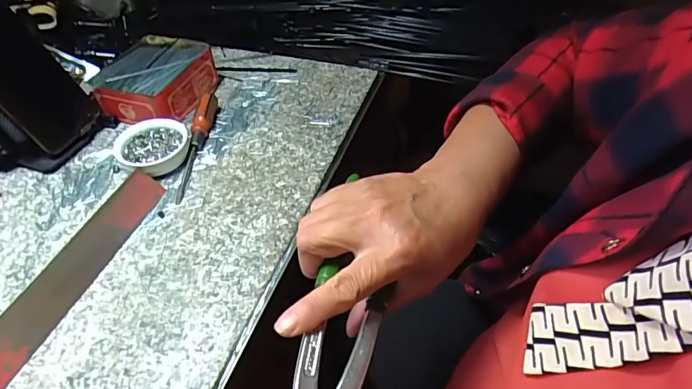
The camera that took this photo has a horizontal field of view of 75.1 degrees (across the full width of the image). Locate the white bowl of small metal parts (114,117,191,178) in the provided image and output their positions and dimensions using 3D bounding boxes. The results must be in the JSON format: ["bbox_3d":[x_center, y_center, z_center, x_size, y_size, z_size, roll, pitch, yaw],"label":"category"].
[{"bbox_3d":[-0.197,-0.046,0.468,0.073,0.031,0.066,-22,48,-19],"label":"white bowl of small metal parts"}]

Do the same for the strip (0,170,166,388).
[{"bbox_3d":[-0.230,0.074,0.357,0.009,0.034,0.256,-24,30,39],"label":"strip"}]

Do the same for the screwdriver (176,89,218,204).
[{"bbox_3d":[-0.159,-0.057,0.477,0.019,0.028,0.149,-1,45,2],"label":"screwdriver"}]

